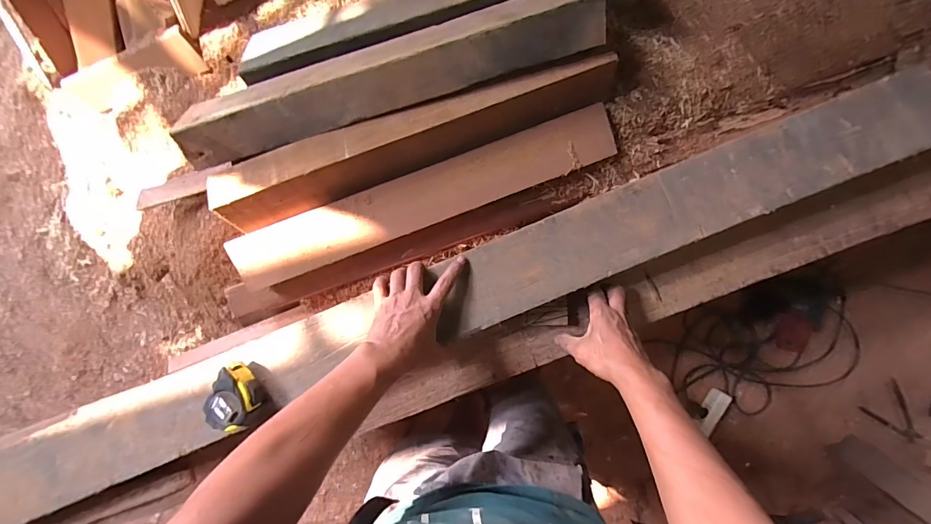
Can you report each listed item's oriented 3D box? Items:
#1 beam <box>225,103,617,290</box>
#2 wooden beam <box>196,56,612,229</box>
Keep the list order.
[{"bbox_3d":[-0.081,-0.129,0.772,0.767,0.042,0.122,-21,87,-1],"label":"beam"},{"bbox_3d":[-0.087,-0.225,0.734,0.760,0.080,0.110,-18,87,-1],"label":"wooden beam"}]

